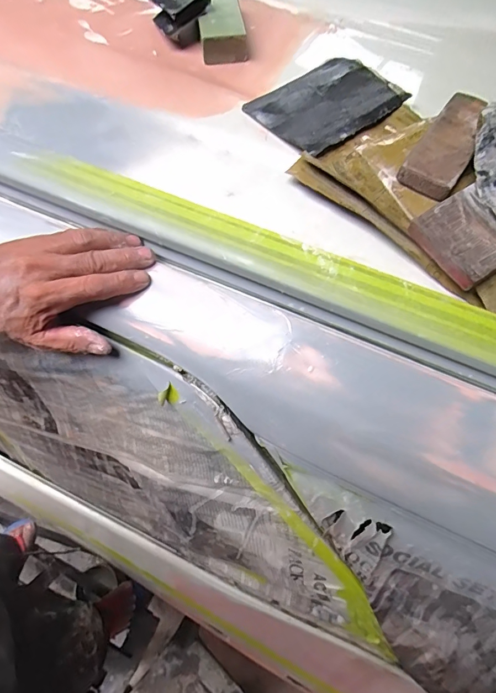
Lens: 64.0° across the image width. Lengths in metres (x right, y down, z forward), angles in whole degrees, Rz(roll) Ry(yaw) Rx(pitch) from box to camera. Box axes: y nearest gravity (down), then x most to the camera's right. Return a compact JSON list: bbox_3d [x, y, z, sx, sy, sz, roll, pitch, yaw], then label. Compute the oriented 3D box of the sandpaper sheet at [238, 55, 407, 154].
[{"bbox_3d":[0.080,-0.253,0.413,0.134,0.009,0.103,-39,70,-13],"label":"sandpaper sheet"}]

